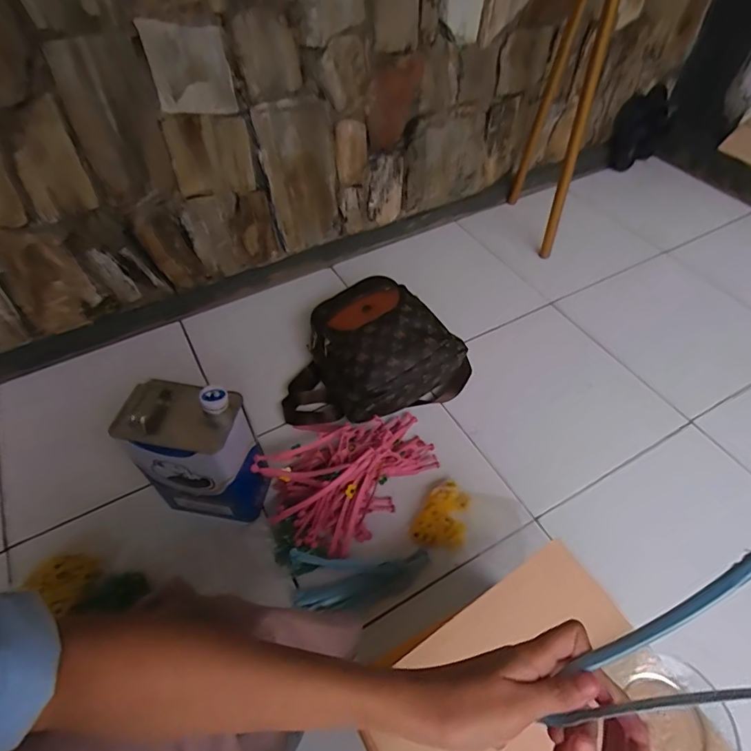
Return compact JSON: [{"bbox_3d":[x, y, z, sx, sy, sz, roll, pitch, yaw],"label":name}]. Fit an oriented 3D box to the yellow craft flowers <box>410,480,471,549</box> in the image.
[{"bbox_3d":[0.113,0.233,0.810,0.086,0.021,0.112,12,53,10],"label":"yellow craft flowers"}]

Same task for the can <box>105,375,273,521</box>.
[{"bbox_3d":[-0.271,0.125,0.751,0.171,0.249,0.106,10,52,8],"label":"can"}]

